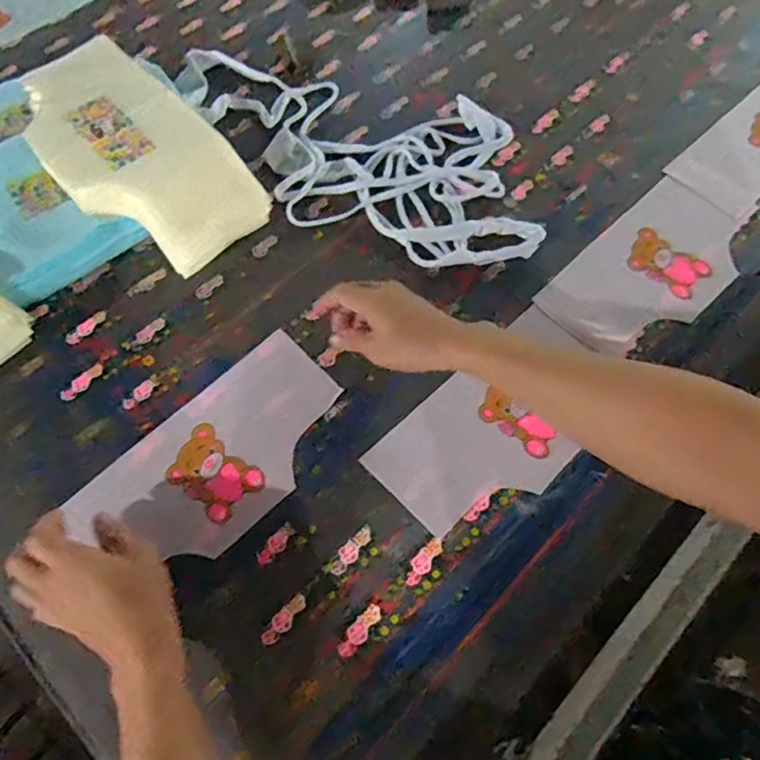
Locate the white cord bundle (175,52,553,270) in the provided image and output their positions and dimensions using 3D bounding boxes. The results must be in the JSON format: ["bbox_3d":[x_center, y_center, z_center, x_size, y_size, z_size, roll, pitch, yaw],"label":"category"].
[{"bbox_3d":[-0.037,-0.276,0.671,0.484,0.061,0.214,21,57,11],"label":"white cord bundle"}]

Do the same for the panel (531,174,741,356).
[{"bbox_3d":[0.298,-0.120,0.612,0.242,0.011,0.133,-42,73,-14],"label":"panel"}]

